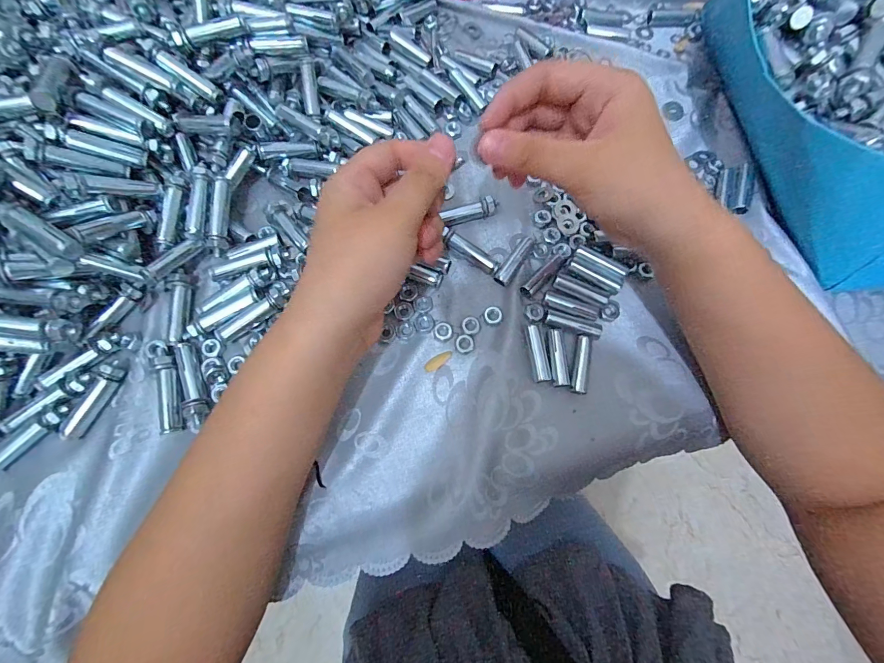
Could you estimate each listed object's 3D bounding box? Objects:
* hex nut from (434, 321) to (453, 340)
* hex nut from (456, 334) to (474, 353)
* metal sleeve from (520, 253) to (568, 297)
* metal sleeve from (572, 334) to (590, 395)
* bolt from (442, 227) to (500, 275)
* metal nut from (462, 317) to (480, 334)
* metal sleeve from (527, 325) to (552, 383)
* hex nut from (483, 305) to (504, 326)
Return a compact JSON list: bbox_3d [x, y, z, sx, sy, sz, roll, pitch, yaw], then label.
[{"bbox_3d":[0.001,-0.001,0.265,0.013,0.004,0.013,-15,76,-4],"label":"hex nut"},{"bbox_3d":[0.016,0.008,0.263,0.012,0.004,0.013,12,76,3],"label":"hex nut"},{"bbox_3d":[0.075,-0.041,0.273,0.040,0.009,0.009,-42,80,-10],"label":"metal sleeve"},{"bbox_3d":[0.095,0.022,0.258,0.010,0.007,0.041,12,76,2],"label":"metal sleeve"},{"bbox_3d":[0.022,-0.058,0.277,0.045,0.013,0.011,35,78,8],"label":"bolt"},{"bbox_3d":[0.020,-0.005,0.266,0.012,0.004,0.012,0,76,0],"label":"metal nut"},{"bbox_3d":[0.066,0.015,0.260,0.010,0.007,0.038,-8,76,-3],"label":"metal sleeve"},{"bbox_3d":[0.036,-0.011,0.268,0.014,0.006,0.014,31,78,7],"label":"hex nut"}]

